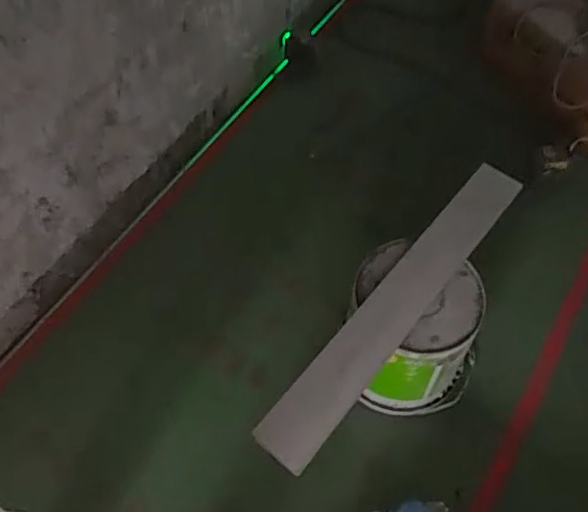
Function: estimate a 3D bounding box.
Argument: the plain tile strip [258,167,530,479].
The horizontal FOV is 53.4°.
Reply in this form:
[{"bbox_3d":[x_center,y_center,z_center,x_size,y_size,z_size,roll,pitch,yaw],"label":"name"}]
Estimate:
[{"bbox_3d":[0.219,0.082,1.187,0.111,0.020,0.787,40,67,8],"label":"plain tile strip"}]

